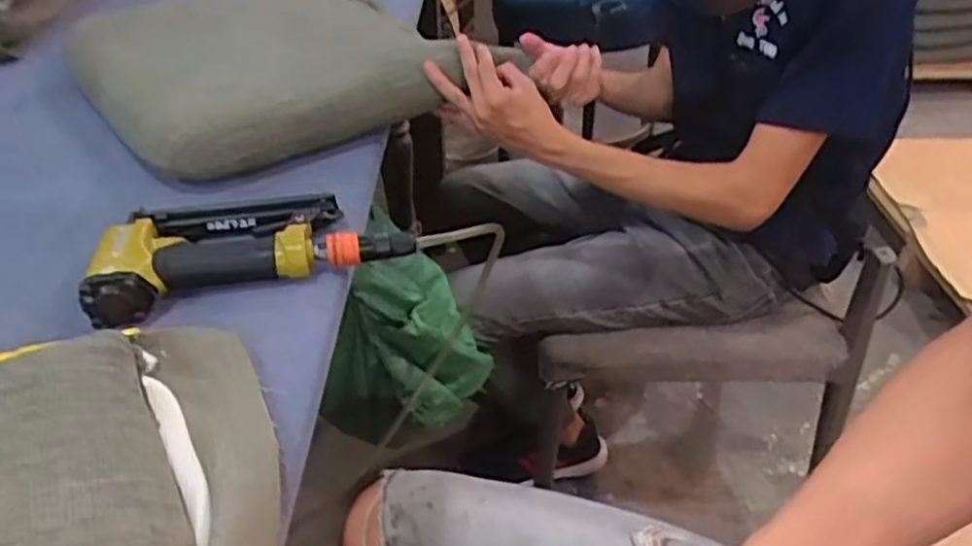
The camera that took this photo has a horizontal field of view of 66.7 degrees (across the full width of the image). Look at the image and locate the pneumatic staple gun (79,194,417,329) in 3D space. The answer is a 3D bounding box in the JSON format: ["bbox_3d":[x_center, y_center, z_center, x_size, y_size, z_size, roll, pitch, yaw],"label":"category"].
[{"bbox_3d":[-0.209,-0.035,0.654,0.255,0.041,0.138,-11,39,-14],"label":"pneumatic staple gun"}]

